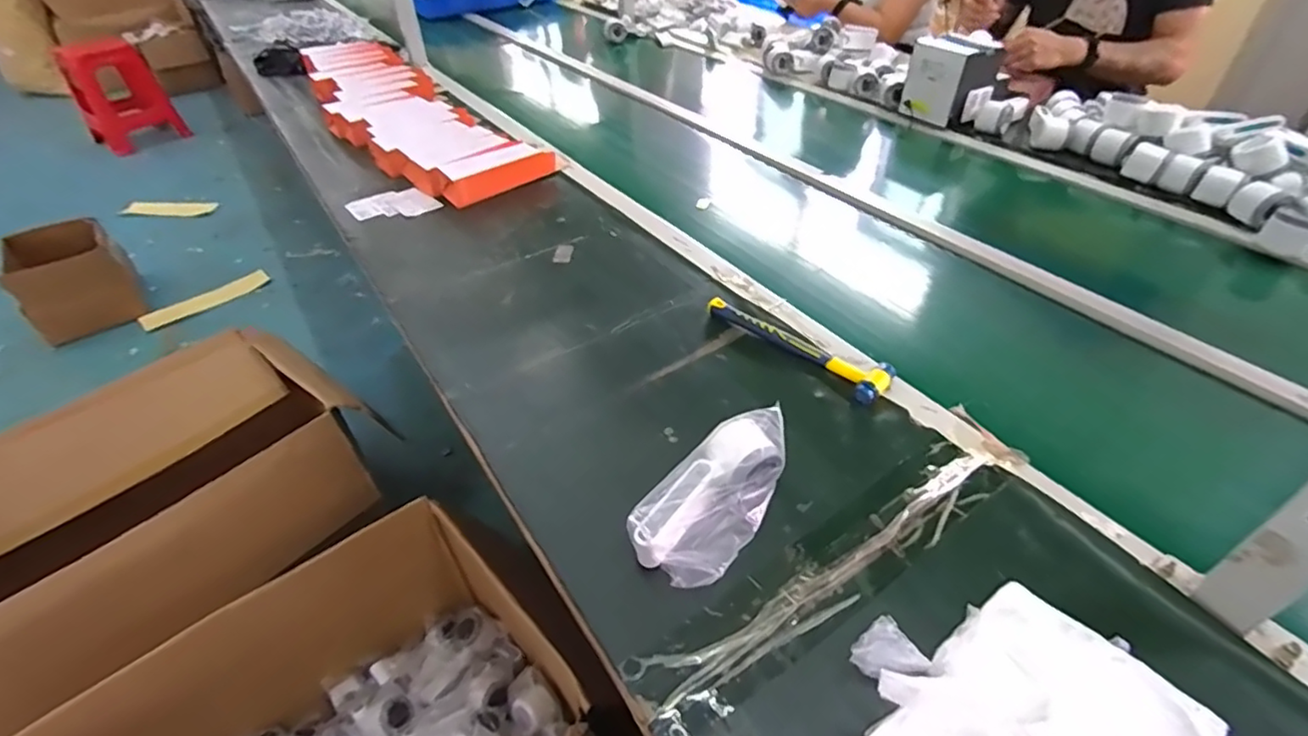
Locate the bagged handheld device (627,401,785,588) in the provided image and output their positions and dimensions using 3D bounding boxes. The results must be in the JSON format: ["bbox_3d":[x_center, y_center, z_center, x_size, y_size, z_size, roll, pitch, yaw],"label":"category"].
[{"bbox_3d":[0.055,0.115,0.545,0.084,0.071,0.166,25,49,27],"label":"bagged handheld device"}]

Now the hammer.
[{"bbox_3d":[0.173,-0.032,0.733,0.061,0.023,0.240,-32,50,-28],"label":"hammer"}]

